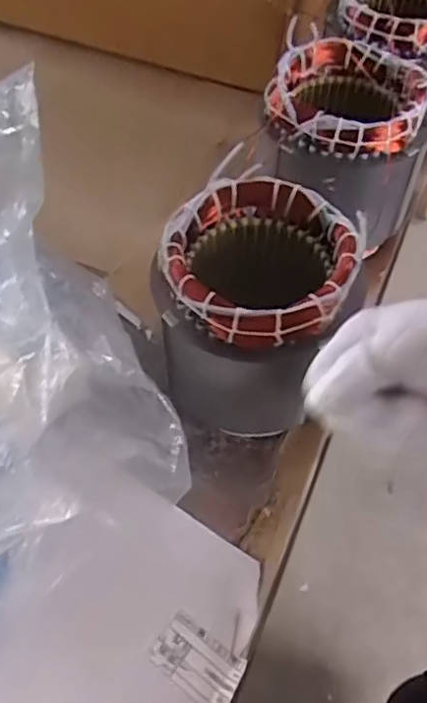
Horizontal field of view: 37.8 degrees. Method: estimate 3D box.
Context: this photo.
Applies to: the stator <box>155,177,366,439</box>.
[{"bbox_3d":[0.029,-0.027,0.486,0.126,0.160,0.130,0,56,-1],"label":"stator"}]

